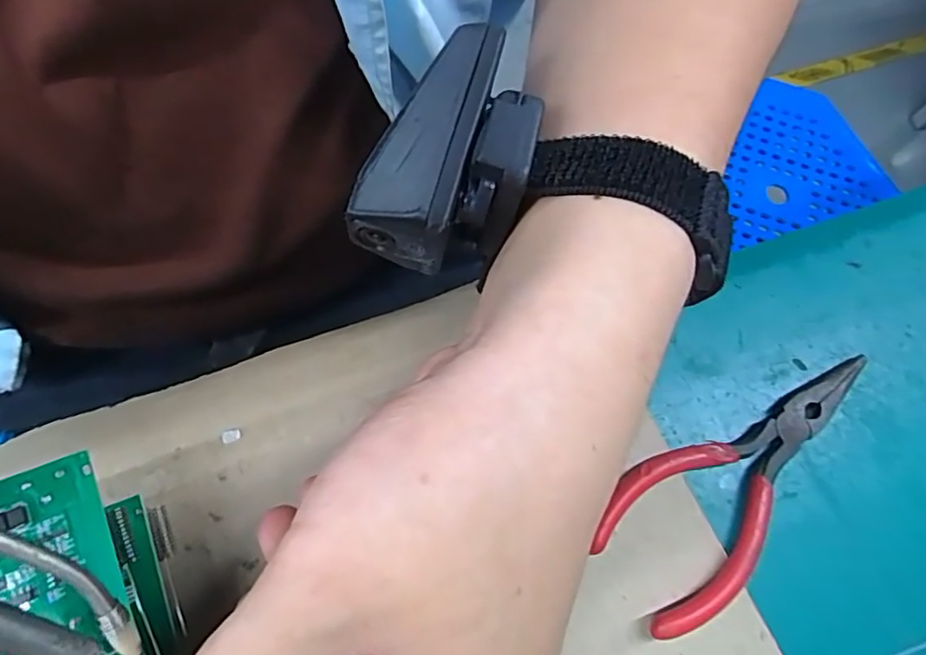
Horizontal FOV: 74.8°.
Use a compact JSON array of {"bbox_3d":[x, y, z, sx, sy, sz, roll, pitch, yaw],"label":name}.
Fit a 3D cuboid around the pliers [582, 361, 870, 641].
[{"bbox_3d":[0.100,0.050,0.211,0.121,0.011,0.049,-34,76,-15],"label":"pliers"}]

